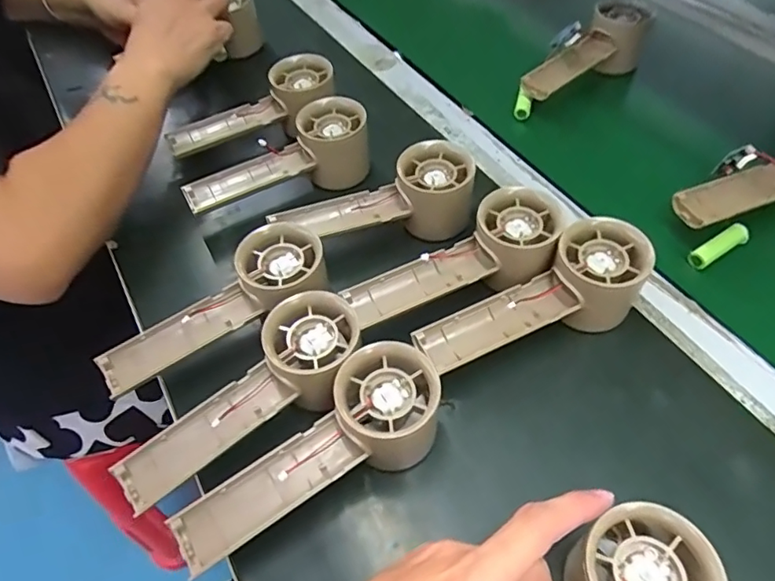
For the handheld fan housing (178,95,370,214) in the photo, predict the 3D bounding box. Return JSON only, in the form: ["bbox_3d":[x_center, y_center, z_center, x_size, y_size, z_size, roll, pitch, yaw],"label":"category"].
[{"bbox_3d":[-0.090,-0.105,0.442,0.153,0.057,0.054,-20,55,-10],"label":"handheld fan housing"}]

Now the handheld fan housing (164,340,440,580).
[{"bbox_3d":[-0.041,0.091,0.298,0.155,0.059,0.051,-27,56,-15],"label":"handheld fan housing"}]

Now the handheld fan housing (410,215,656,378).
[{"bbox_3d":[0.094,0.014,0.343,0.148,0.060,0.053,-27,56,-15],"label":"handheld fan housing"}]

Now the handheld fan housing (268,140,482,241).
[{"bbox_3d":[-0.009,-0.062,0.407,0.146,0.059,0.052,-13,54,-5],"label":"handheld fan housing"}]

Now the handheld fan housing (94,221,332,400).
[{"bbox_3d":[-0.114,0.010,0.354,0.160,0.040,0.062,-34,57,2],"label":"handheld fan housing"}]

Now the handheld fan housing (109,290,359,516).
[{"bbox_3d":[-0.083,0.064,0.316,0.160,0.042,0.055,-39,59,-7],"label":"handheld fan housing"}]

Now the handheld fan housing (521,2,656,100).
[{"bbox_3d":[0.200,-0.231,0.525,0.158,0.041,0.052,-39,60,-22],"label":"handheld fan housing"}]

